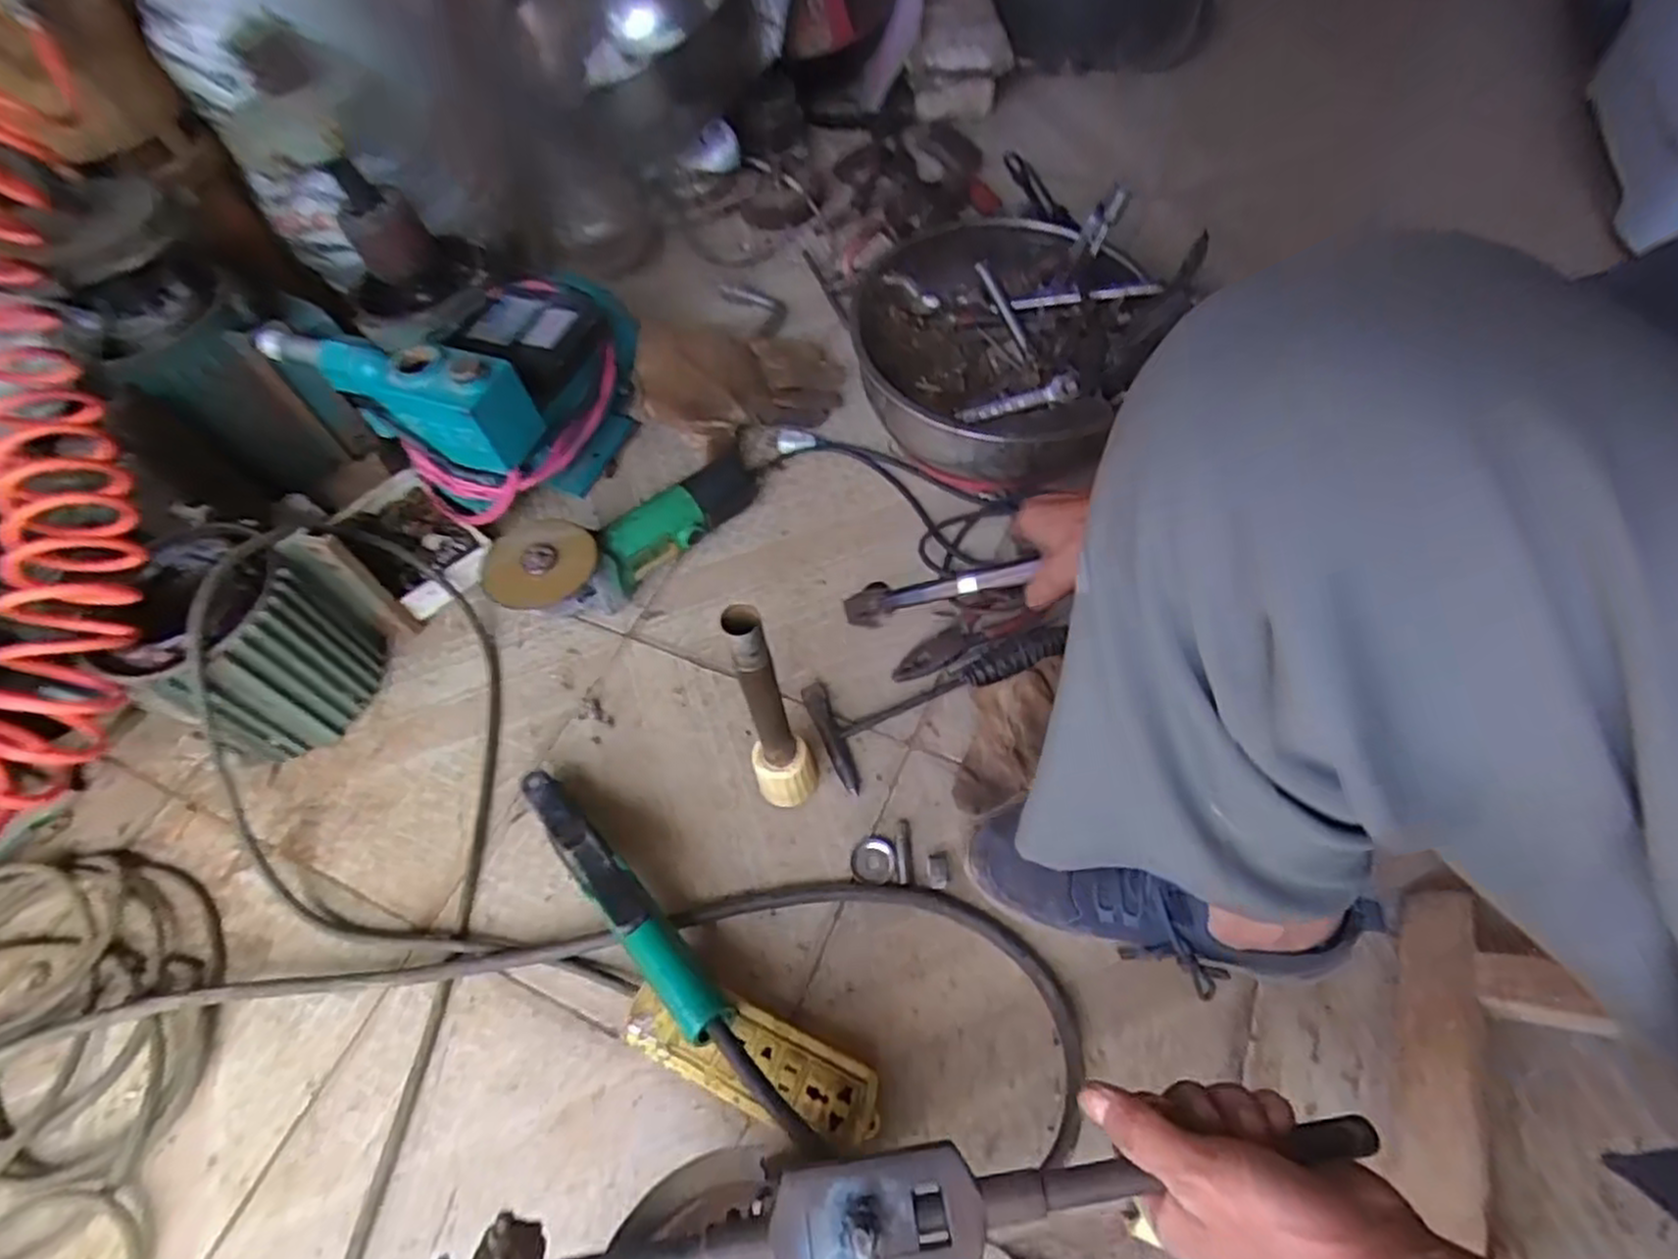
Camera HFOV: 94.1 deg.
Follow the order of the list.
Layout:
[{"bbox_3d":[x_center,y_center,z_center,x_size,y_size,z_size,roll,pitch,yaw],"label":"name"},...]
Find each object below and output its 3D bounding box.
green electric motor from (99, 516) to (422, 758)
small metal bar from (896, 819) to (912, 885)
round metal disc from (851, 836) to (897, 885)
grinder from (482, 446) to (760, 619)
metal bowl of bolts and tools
[{"bbox_3d":[-0.506,0.011,0.685,0.132,0.165,0.174,18,60,16],"label":"green electric motor"},{"bbox_3d":[0.052,0.175,0.617,0.012,0.012,0.050,-1,56,4],"label":"small metal bar"},{"bbox_3d":[0.027,0.180,0.617,0.035,0.013,0.037,-2,56,3],"label":"round metal disc"},{"bbox_3d":[-0.202,-0.096,0.762,0.296,0.083,0.099,-33,59,-32],"label":"grinder"},{"bbox_3d":[0.182,-0.273,0.793,0.308,0.138,0.294,-2,58,3],"label":"metal bowl of bolts and tools"}]

